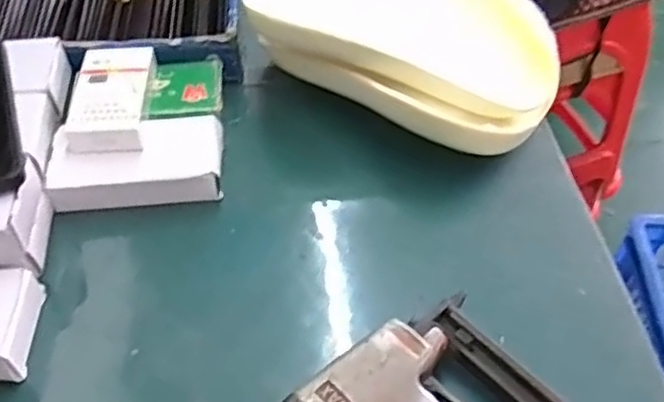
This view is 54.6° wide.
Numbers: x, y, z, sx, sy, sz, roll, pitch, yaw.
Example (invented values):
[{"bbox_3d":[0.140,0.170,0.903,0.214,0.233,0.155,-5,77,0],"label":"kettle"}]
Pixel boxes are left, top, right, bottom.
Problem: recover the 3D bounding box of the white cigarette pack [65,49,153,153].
[{"bbox_3d":[-0.168,-0.079,0.493,0.053,0.019,0.099,-1,50,-1],"label":"white cigarette pack"}]

